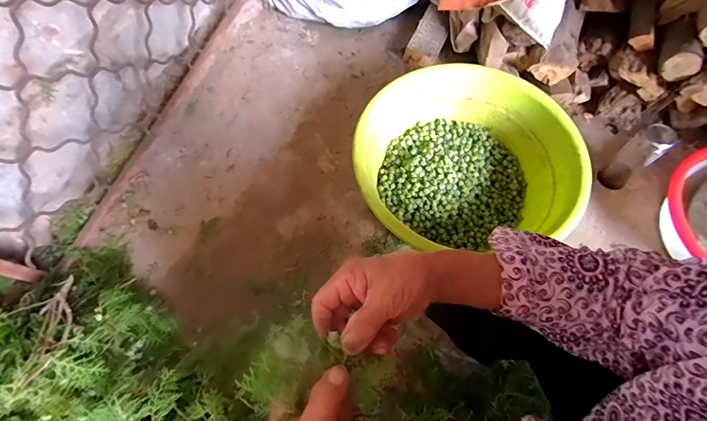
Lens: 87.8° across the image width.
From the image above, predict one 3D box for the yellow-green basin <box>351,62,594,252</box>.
[{"bbox_3d":[0.224,-0.108,0.821,0.435,0.187,0.401,-1,65,2],"label":"yellow-green basin"}]

